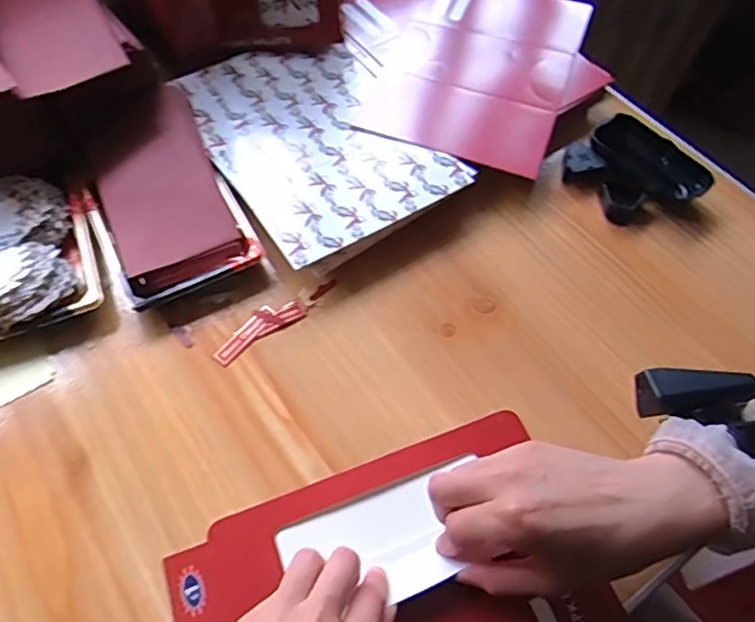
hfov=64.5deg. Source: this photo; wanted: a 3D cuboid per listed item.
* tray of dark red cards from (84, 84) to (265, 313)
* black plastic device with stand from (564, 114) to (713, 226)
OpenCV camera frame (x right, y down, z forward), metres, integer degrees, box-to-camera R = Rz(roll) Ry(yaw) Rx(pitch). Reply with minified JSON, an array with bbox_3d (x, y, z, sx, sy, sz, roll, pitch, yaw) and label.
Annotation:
[{"bbox_3d":[-0.188,-0.099,0.516,0.112,0.034,0.193,-24,62,-14],"label":"tray of dark red cards"},{"bbox_3d":[0.232,-0.126,0.545,0.091,0.032,0.102,-30,67,-19],"label":"black plastic device with stand"}]

